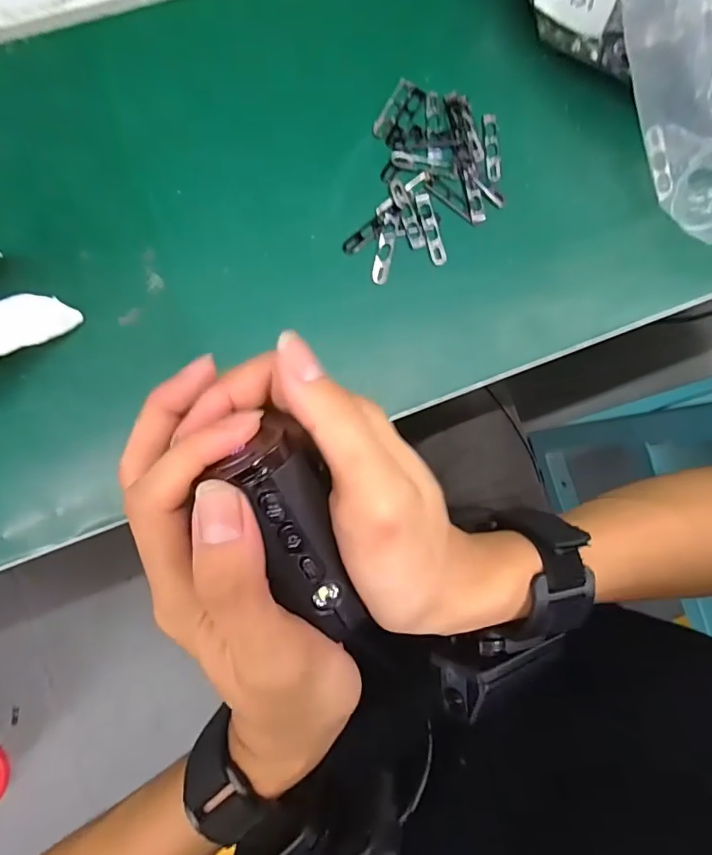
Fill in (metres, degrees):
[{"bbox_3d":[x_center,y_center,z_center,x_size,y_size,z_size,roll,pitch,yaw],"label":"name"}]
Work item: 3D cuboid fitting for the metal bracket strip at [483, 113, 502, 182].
[{"bbox_3d":[0.089,-0.182,0.316,0.010,0.004,0.045,-3,87,-6],"label":"metal bracket strip"}]

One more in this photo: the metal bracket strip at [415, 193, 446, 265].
[{"bbox_3d":[0.048,-0.126,0.307,0.010,0.004,0.046,-15,88,-6],"label":"metal bracket strip"}]

